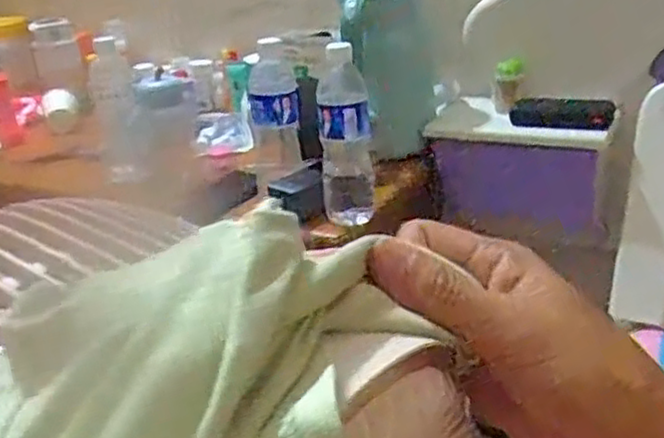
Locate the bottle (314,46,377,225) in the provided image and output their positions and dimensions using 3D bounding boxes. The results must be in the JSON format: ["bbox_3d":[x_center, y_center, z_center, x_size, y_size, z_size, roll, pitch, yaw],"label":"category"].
[{"bbox_3d":[0.018,-0.101,0.888,0.064,0.216,0.063,-3,25,4],"label":"bottle"}]

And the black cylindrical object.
[{"bbox_3d":[0.333,-0.155,1.028,0.148,0.041,0.034,11,29,32],"label":"black cylindrical object"}]

